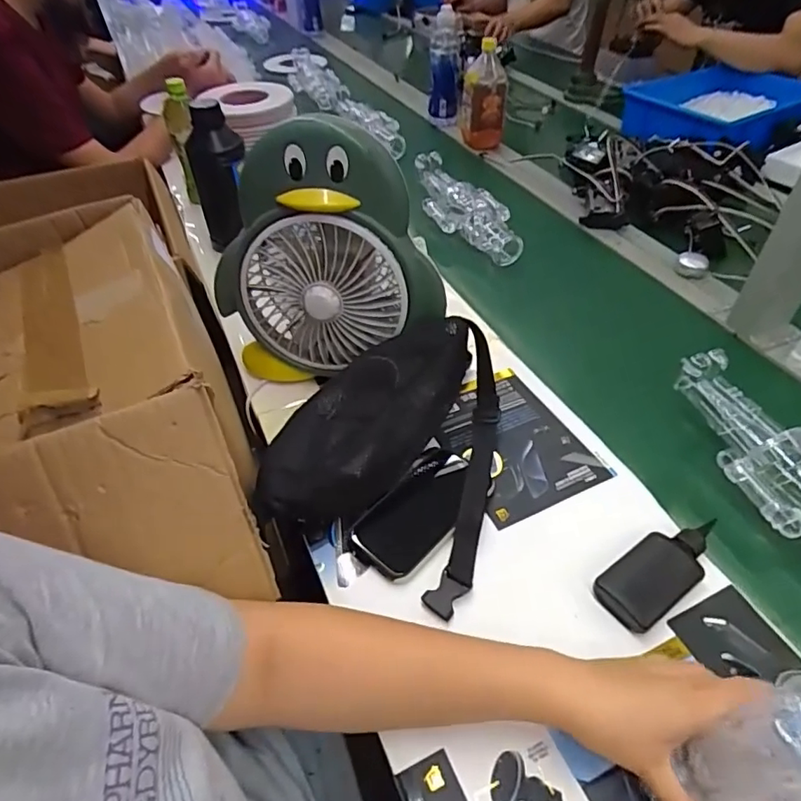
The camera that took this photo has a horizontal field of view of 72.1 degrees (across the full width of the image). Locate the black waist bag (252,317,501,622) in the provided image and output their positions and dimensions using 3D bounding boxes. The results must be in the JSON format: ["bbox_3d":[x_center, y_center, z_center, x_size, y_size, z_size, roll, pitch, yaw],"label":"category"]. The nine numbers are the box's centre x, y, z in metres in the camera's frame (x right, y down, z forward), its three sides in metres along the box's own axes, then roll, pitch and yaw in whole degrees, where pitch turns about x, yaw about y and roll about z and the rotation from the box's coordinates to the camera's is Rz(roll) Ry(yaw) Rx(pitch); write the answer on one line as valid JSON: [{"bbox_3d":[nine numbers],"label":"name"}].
[{"bbox_3d":[-0.012,0.041,0.557,0.203,0.104,0.264,9,46,11],"label":"black waist bag"}]

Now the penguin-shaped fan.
[{"bbox_3d":[-0.080,-0.148,0.610,0.254,0.274,0.090,4,45,7],"label":"penguin-shaped fan"}]

